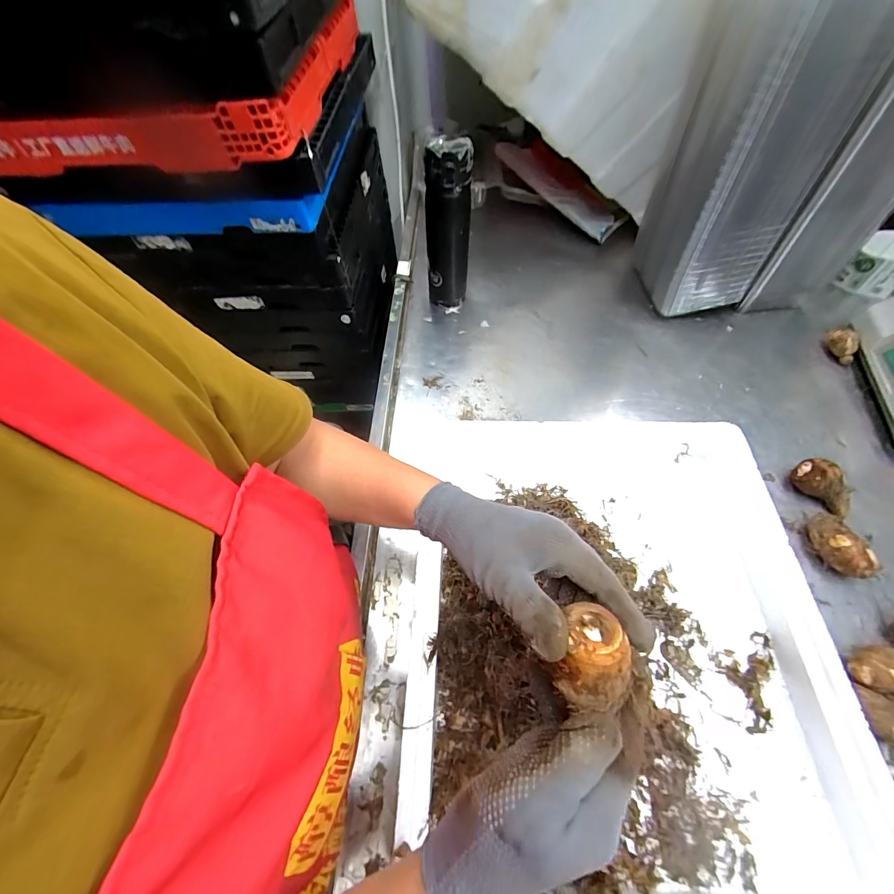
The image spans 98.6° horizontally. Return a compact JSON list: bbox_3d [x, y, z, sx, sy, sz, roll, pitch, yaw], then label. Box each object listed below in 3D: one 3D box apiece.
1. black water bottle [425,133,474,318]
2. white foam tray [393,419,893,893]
[{"bbox_3d":[0.002,-0.324,0.594,0.067,0.246,0.061,-4,57,-1],"label":"black water bottle"},{"bbox_3d":[0.154,0.168,0.382,0.384,0.061,0.437,1,57,3],"label":"white foam tray"}]

